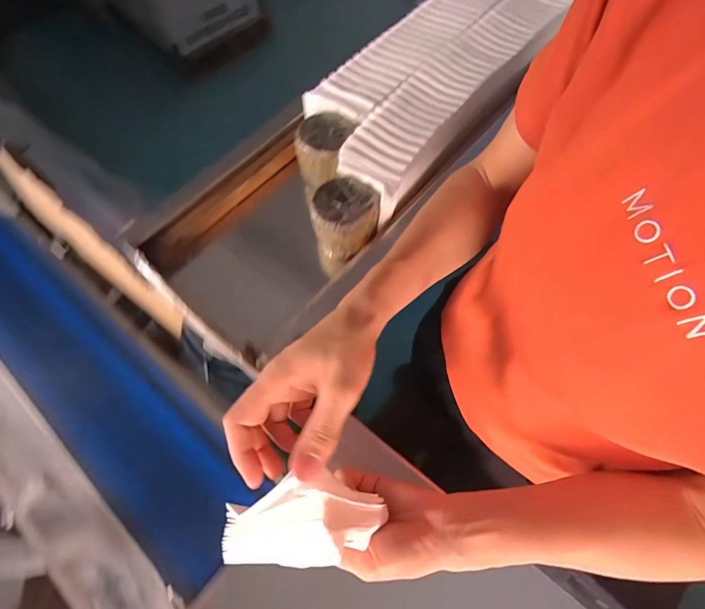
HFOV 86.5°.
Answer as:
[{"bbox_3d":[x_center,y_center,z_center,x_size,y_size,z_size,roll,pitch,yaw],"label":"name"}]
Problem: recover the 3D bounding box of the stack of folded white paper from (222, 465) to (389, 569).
[{"bbox_3d":[-0.039,0.170,0.294,0.102,0.084,0.055,-28,59,23],"label":"stack of folded white paper"}]

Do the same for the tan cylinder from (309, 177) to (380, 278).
[{"bbox_3d":[-0.009,-0.106,0.515,0.086,0.102,0.086,-3,65,-1],"label":"tan cylinder"}]

